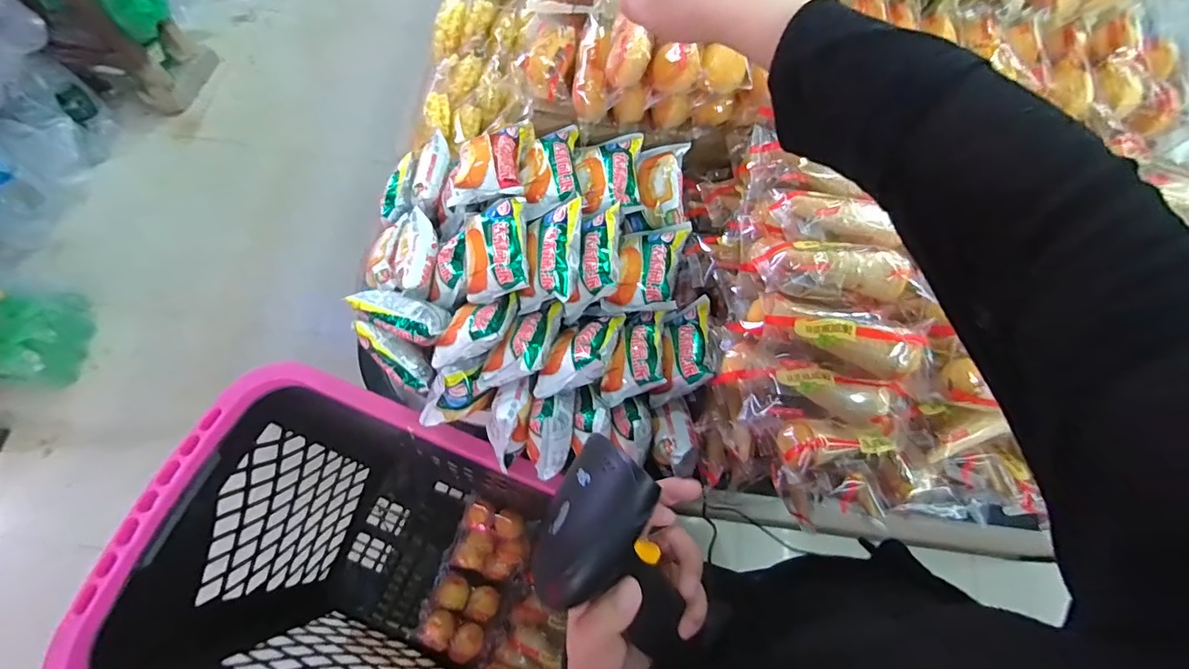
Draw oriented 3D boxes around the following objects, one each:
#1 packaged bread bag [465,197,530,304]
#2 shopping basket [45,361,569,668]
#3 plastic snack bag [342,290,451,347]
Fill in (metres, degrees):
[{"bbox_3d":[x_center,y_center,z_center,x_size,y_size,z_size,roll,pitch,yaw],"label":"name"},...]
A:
[{"bbox_3d":[-0.092,-0.078,0.475,0.065,0.030,0.088,-12,81,24],"label":"packaged bread bag"},{"bbox_3d":[-0.271,0.338,0.720,0.520,0.492,0.356,23,69,6],"label":"shopping basket"},{"bbox_3d":[-0.185,-0.020,0.486,0.092,0.031,0.044,18,69,4],"label":"plastic snack bag"}]

